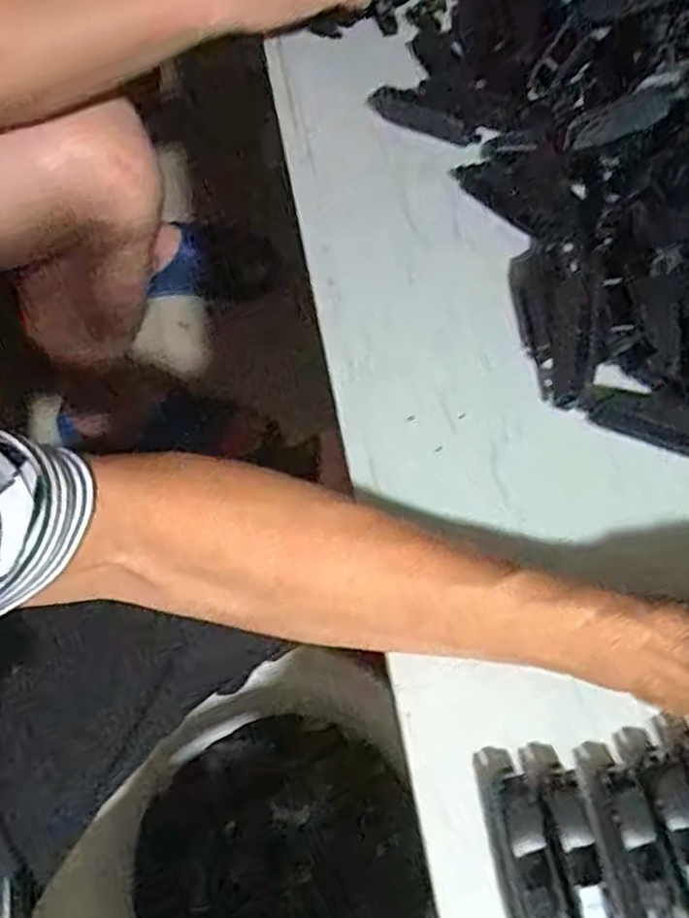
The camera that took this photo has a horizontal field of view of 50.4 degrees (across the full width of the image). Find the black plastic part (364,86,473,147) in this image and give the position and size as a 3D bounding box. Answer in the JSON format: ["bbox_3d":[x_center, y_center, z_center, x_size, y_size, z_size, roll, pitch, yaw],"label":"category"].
[{"bbox_3d":[0.052,-0.228,0.484,0.075,0.004,0.025,27,81,10],"label":"black plastic part"}]

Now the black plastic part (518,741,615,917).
[{"bbox_3d":[0.087,0.153,0.282,0.016,0.015,0.083,-7,62,-7],"label":"black plastic part"}]

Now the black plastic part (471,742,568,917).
[{"bbox_3d":[0.069,0.155,0.281,0.019,0.010,0.085,-8,62,-8],"label":"black plastic part"}]

